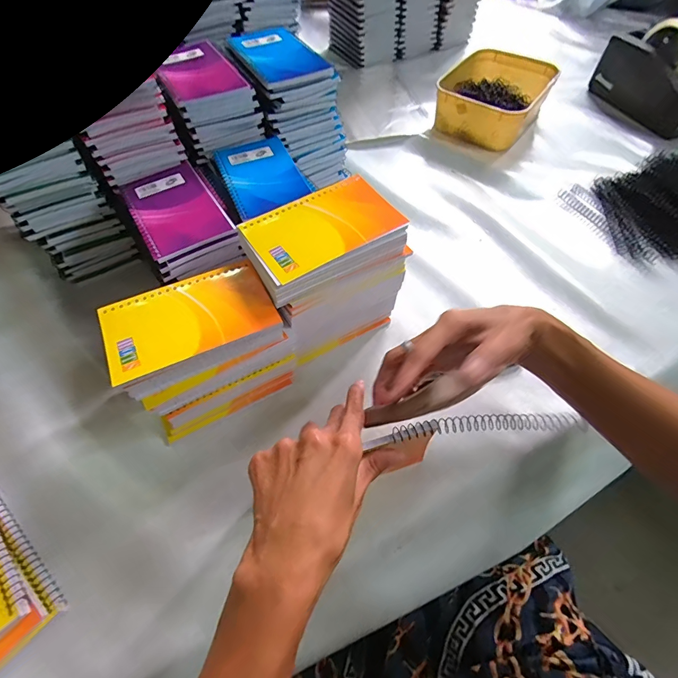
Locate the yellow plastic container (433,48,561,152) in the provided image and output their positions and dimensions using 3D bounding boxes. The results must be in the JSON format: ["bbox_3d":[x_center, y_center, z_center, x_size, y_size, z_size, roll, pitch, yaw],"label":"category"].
[{"bbox_3d":[0.262,-0.415,0.669,0.161,0.066,0.194,31,61,19],"label":"yellow plastic container"}]

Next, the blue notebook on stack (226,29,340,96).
[{"bbox_3d":[-0.077,-0.346,0.476,0.100,0.016,0.130,-25,62,-20],"label":"blue notebook on stack"}]

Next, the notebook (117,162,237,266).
[{"bbox_3d":[-0.173,-0.140,0.405,0.081,0.012,0.141,-27,61,-17],"label":"notebook"}]

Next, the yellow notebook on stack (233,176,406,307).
[{"bbox_3d":[-0.015,-0.095,0.342,0.135,0.014,0.084,-31,62,-19],"label":"yellow notebook on stack"}]

